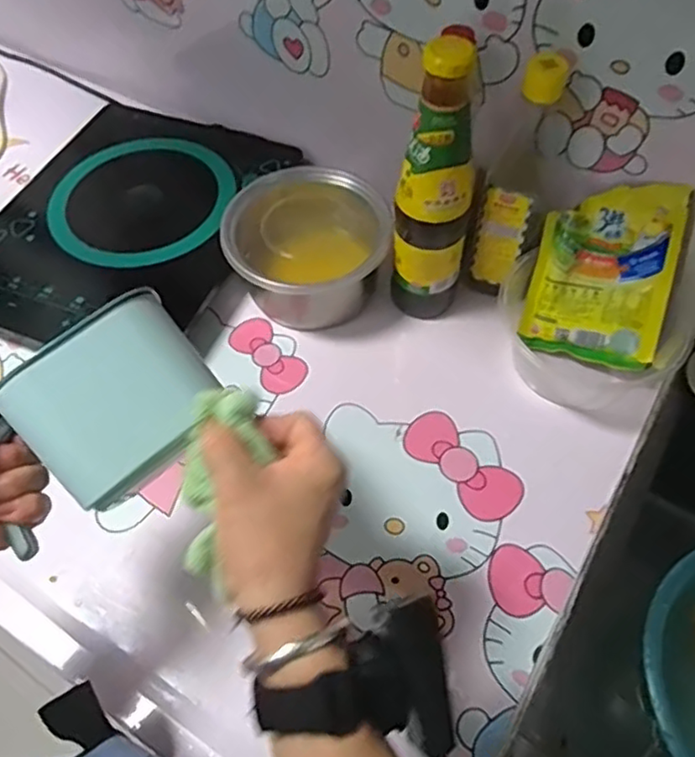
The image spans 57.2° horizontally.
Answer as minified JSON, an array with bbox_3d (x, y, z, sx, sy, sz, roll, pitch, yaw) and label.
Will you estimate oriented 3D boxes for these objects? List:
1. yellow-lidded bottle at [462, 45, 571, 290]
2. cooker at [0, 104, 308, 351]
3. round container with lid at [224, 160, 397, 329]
[{"bbox_3d":[0.149,-0.175,0.575,0.063,0.223,0.062,13,59,10],"label":"yellow-lidded bottle"},{"bbox_3d":[-0.236,-0.168,0.700,0.269,0.044,0.344,18,60,14],"label":"cooker"},{"bbox_3d":[-0.042,-0.132,0.645,0.150,0.097,0.155,-1,57,2],"label":"round container with lid"}]

